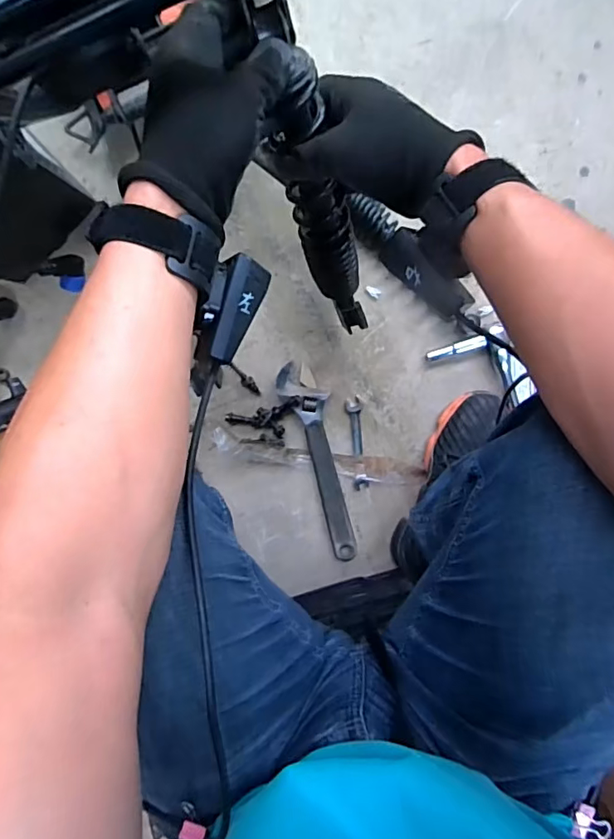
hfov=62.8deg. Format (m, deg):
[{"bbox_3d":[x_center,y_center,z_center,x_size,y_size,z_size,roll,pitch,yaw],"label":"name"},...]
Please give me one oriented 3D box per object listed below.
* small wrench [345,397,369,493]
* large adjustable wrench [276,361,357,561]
[{"bbox_3d":[0.072,0.035,0.722,0.024,0.006,0.134,-5,99,1],"label":"small wrench"},{"bbox_3d":[0.027,0.062,0.724,0.058,0.016,0.293,-19,98,3],"label":"large adjustable wrench"}]

